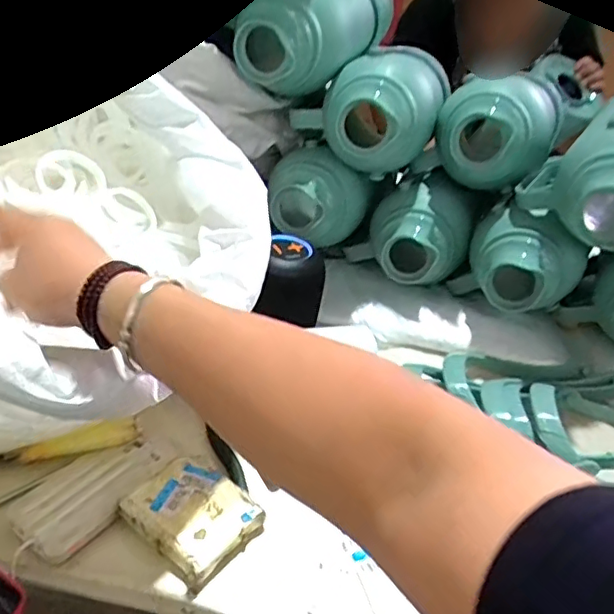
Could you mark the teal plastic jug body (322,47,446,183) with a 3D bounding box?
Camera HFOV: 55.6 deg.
[{"bbox_3d":[0.109,-0.280,0.808,0.147,0.130,0.256,12,32,12],"label":"teal plastic jug body"}]

